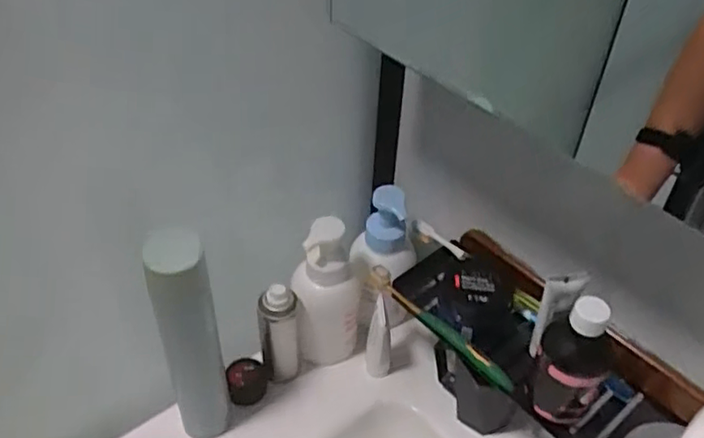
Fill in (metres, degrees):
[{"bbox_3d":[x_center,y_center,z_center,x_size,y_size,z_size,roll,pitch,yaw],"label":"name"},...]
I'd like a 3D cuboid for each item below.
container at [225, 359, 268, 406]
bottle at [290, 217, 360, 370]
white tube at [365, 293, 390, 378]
[{"bbox_3d":[-0.117,0.182,0.712,0.043,0.036,0.040,1,43,-1],"label":"container"},{"bbox_3d":[-0.026,0.089,0.711,0.078,0.204,0.058,-10,44,-13],"label":"bottle"},{"bbox_3d":[0.031,0.137,0.714,0.027,0.121,0.025,5,43,3],"label":"white tube"}]

